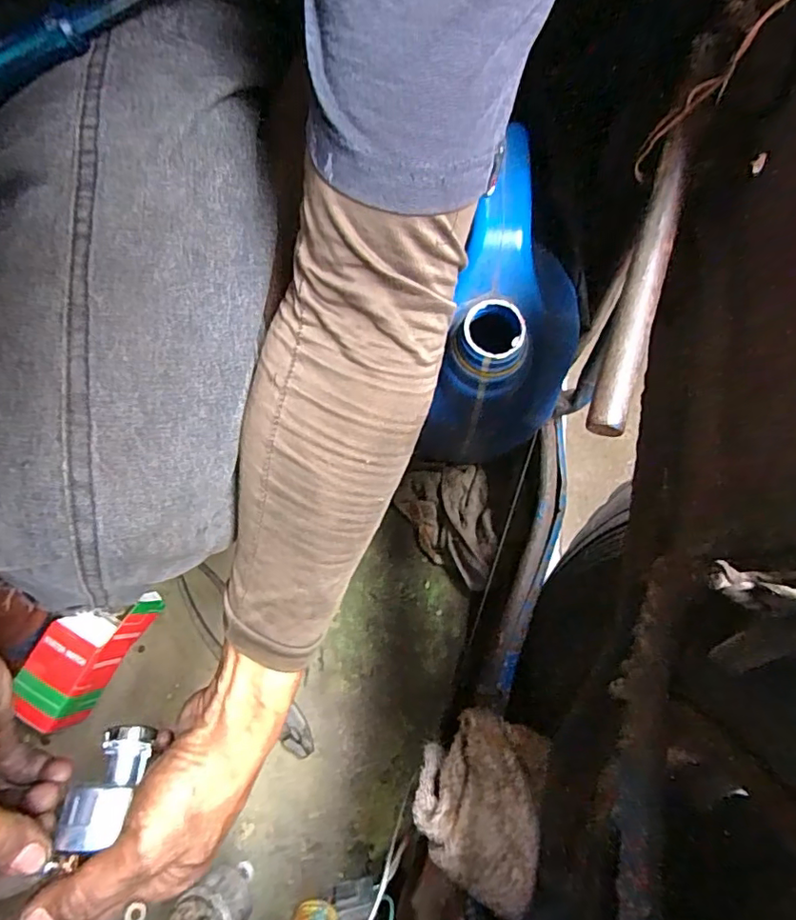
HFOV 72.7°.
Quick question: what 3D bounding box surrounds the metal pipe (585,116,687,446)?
[{"bbox_3d":[0.103,-0.075,0.228,0.016,0.012,0.140,18,79,4],"label":"metal pipe"}]

